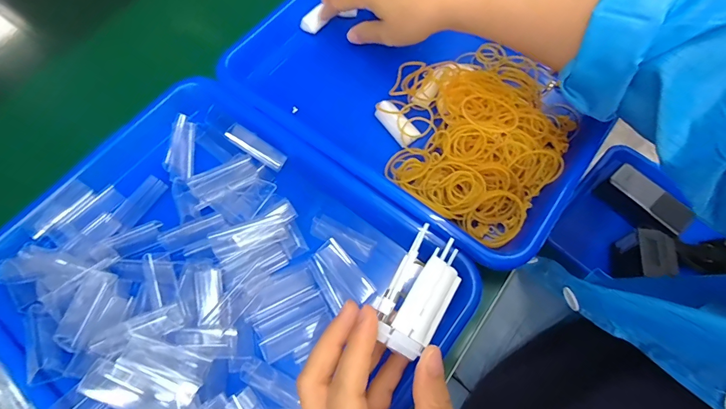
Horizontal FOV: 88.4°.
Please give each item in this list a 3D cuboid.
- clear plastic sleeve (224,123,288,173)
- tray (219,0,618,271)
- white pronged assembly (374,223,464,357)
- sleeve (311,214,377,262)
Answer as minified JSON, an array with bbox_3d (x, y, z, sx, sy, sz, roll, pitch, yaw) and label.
[{"bbox_3d":[-0.093,-0.050,0.327,0.055,0.008,0.019,34,71,-5],"label":"clear plastic sleeve"},{"bbox_3d":[0.048,-0.111,0.355,0.331,0.049,0.222,35,72,16],"label":"tray"},{"bbox_3d":[0.032,0.049,0.208,0.034,0.021,0.064,30,71,14],"label":"white pronged assembly"},{"bbox_3d":[-0.017,0.025,0.307,0.052,0.012,0.020,27,70,13],"label":"sleeve"}]

